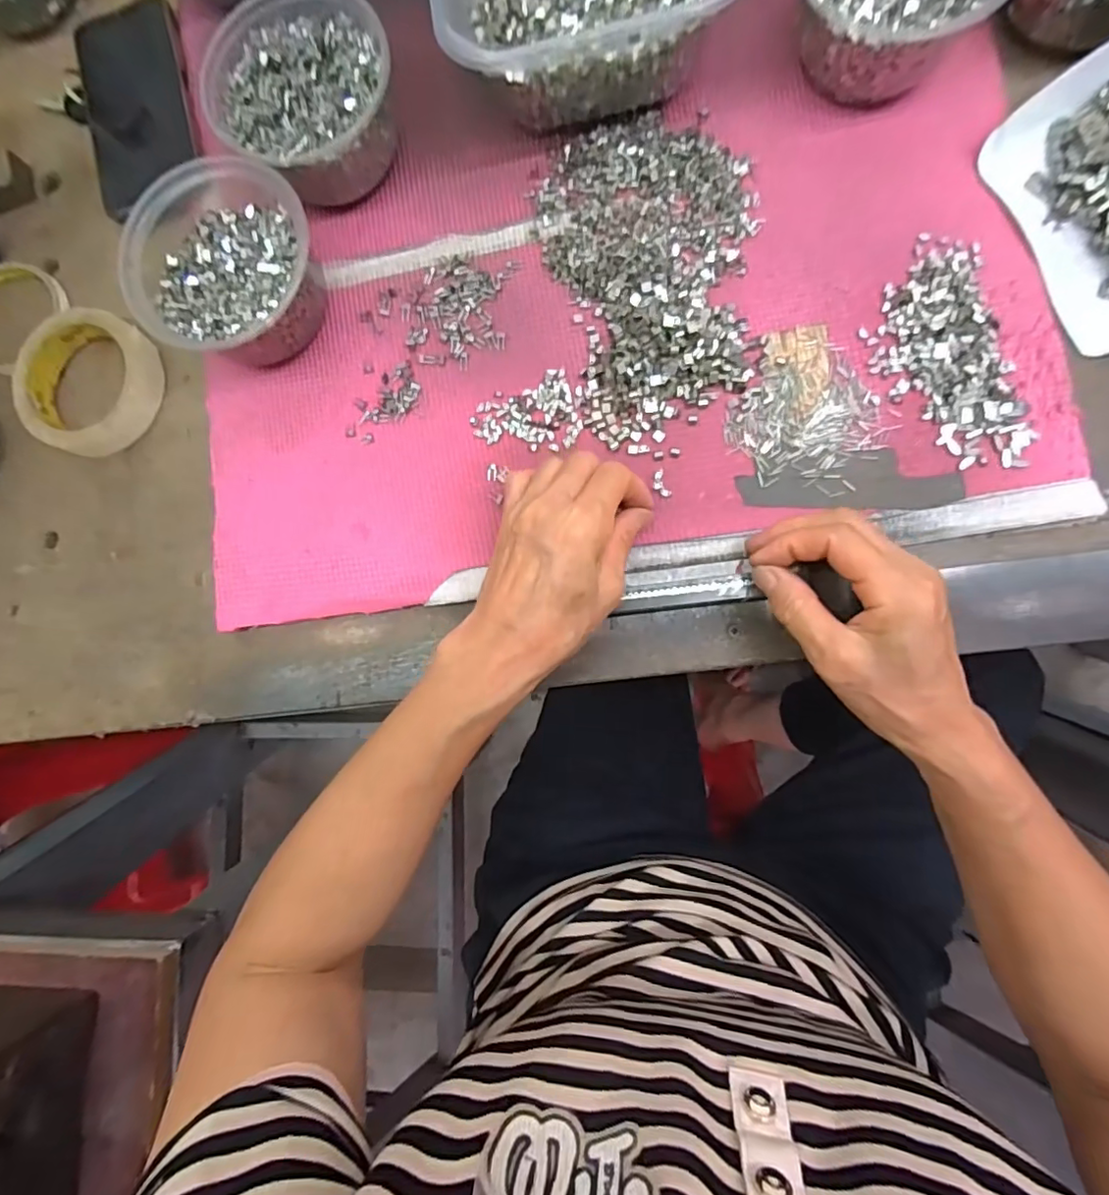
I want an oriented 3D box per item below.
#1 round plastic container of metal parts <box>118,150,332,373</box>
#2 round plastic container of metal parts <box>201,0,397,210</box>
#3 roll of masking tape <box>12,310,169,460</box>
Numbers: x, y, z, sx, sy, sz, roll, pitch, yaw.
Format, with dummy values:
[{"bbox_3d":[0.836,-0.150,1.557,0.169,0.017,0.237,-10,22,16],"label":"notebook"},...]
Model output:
[{"bbox_3d":[-0.202,-0.205,0.364,0.116,0.055,0.111,0,87,7],"label":"round plastic container of metal parts"},{"bbox_3d":[-0.154,-0.315,0.366,0.109,0.057,0.114,0,87,7],"label":"round plastic container of metal parts"},{"bbox_3d":[-0.330,-0.152,0.404,0.097,0.028,0.095,0,87,7],"label":"roll of masking tape"}]

